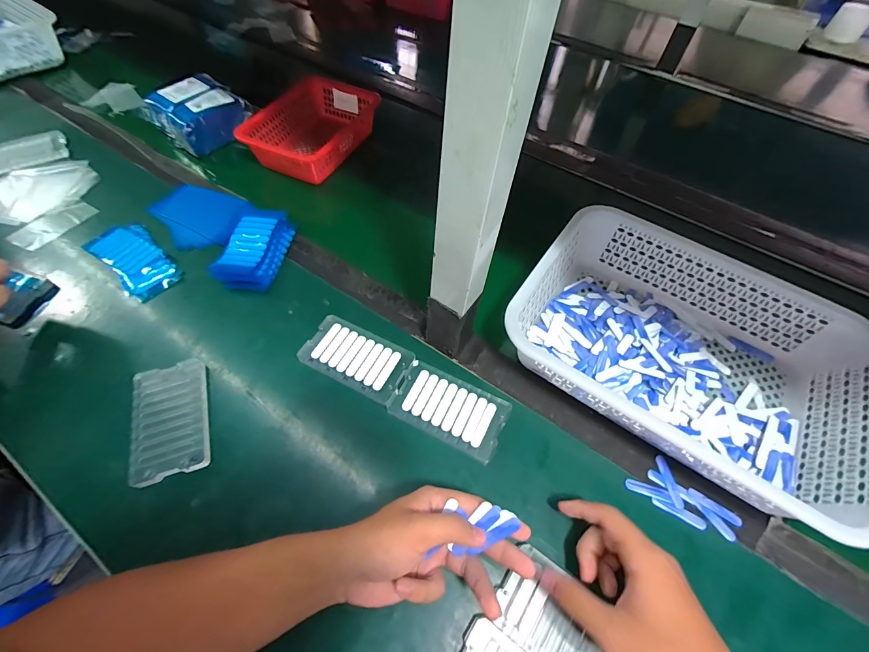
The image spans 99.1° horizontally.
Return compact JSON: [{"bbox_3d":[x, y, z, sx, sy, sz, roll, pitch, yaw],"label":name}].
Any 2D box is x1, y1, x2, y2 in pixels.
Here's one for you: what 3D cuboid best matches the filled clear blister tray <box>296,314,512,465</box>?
[{"bbox_3d":[-0.037,0.064,0.419,0.238,0.014,0.072,27,59,13],"label":"filled clear blister tray"}]

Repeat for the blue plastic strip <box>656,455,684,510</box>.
[{"bbox_3d":[0.241,0.159,0.379,0.009,0.004,0.051,-4,58,-7],"label":"blue plastic strip"}]

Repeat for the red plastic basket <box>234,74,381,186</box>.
[{"bbox_3d":[-0.205,-0.336,0.652,0.156,0.074,0.226,27,60,14],"label":"red plastic basket"}]

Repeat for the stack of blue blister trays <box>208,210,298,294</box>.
[{"bbox_3d":[-0.244,-0.106,0.508,0.067,0.029,0.129,7,57,0],"label":"stack of blue blister trays"}]

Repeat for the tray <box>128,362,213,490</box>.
[{"bbox_3d":[-0.273,0.095,0.385,0.065,0.017,0.120,-16,60,-14],"label":"tray"}]

